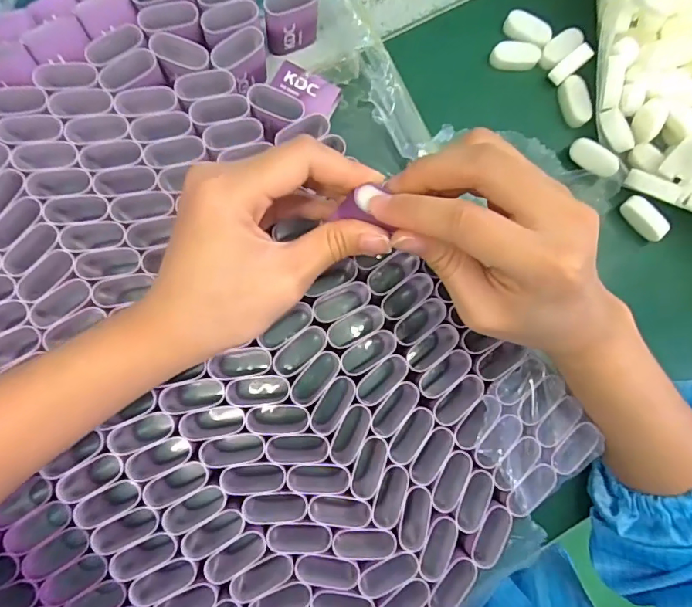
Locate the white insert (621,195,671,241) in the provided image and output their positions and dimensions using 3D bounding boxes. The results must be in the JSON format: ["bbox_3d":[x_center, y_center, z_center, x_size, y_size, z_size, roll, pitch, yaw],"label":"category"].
[{"bbox_3d":[0.205,-0.058,0.332,0.013,0.013,0.033,-42,87,-9],"label":"white insert"}]

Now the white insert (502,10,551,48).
[{"bbox_3d":[0.129,-0.195,0.343,0.033,0.004,0.020,23,80,-1],"label":"white insert"}]

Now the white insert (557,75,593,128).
[{"bbox_3d":[0.161,-0.142,0.342,0.016,0.012,0.035,-14,83,-7],"label":"white insert"}]

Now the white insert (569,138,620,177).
[{"bbox_3d":[0.170,-0.100,0.332,0.034,0.005,0.017,39,121,16],"label":"white insert"}]

